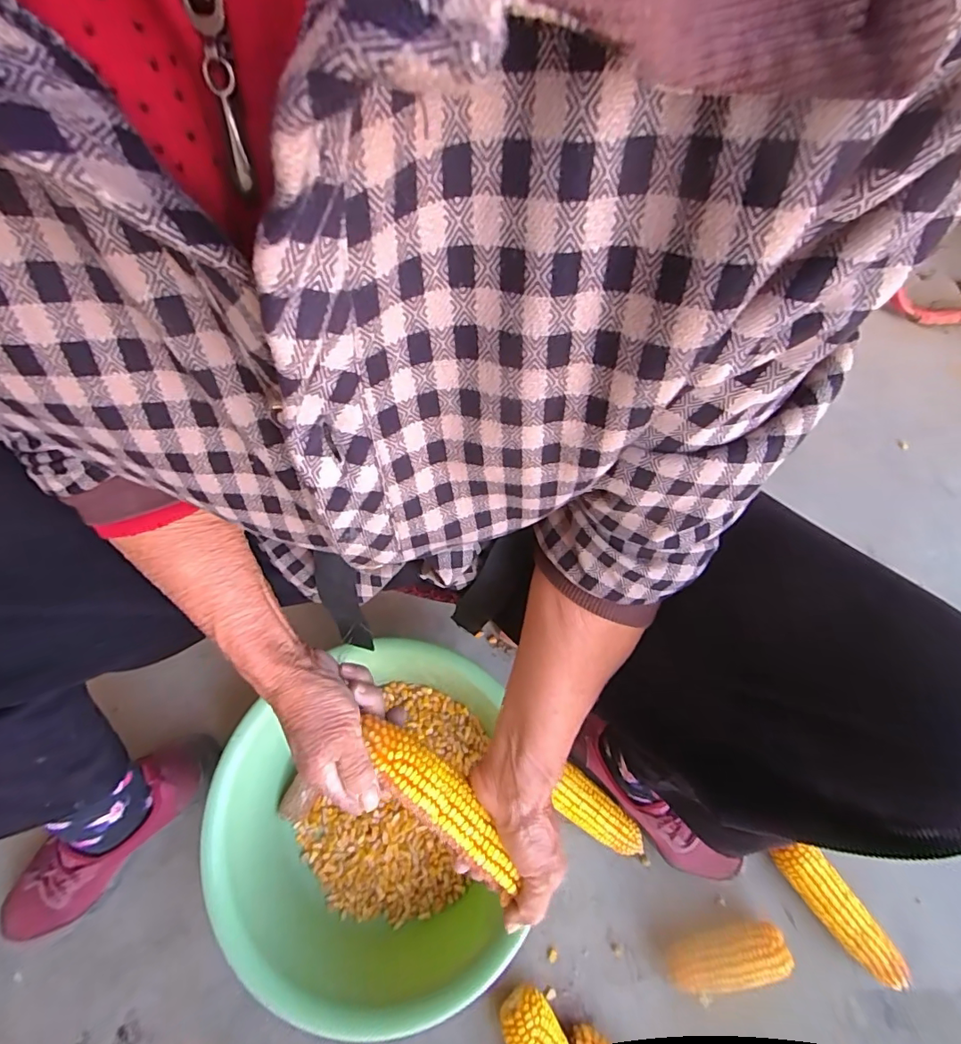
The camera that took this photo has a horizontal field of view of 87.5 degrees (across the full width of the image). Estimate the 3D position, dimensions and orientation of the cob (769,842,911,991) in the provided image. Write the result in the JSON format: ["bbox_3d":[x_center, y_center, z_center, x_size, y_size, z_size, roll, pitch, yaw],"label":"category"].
[{"bbox_3d":[0.407,0.441,0.576,0.046,0.049,0.170,-34,72,-13],"label":"cob"}]

